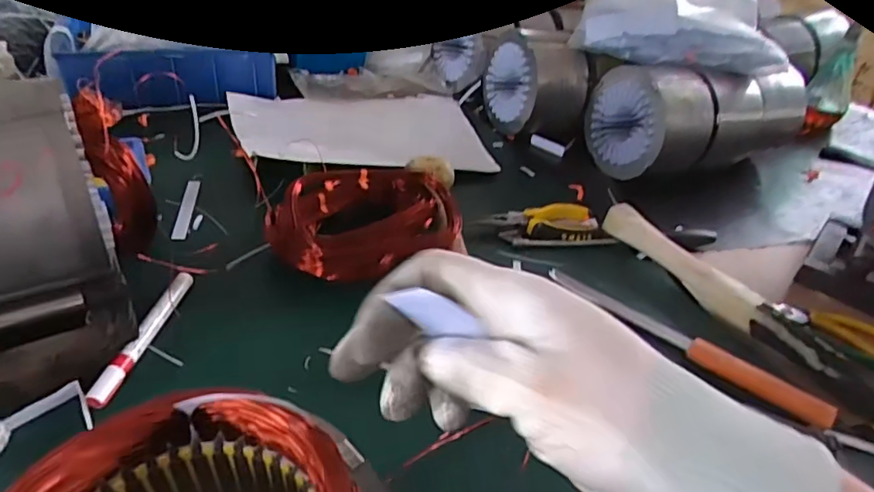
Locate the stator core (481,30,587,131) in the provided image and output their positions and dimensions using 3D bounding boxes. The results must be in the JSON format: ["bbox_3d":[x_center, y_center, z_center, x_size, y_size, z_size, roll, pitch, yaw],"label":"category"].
[{"bbox_3d":[0.154,-0.254,0.875,0.102,0.131,0.141,-12,42,-24],"label":"stator core"}]

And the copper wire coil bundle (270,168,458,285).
[{"bbox_3d":[-0.079,-0.030,0.598,0.188,0.057,0.137,-17,44,-28],"label":"copper wire coil bundle"}]

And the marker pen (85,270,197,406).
[{"bbox_3d":[-0.248,0.073,0.476,0.016,0.016,0.145,10,38,3],"label":"marker pen"}]

